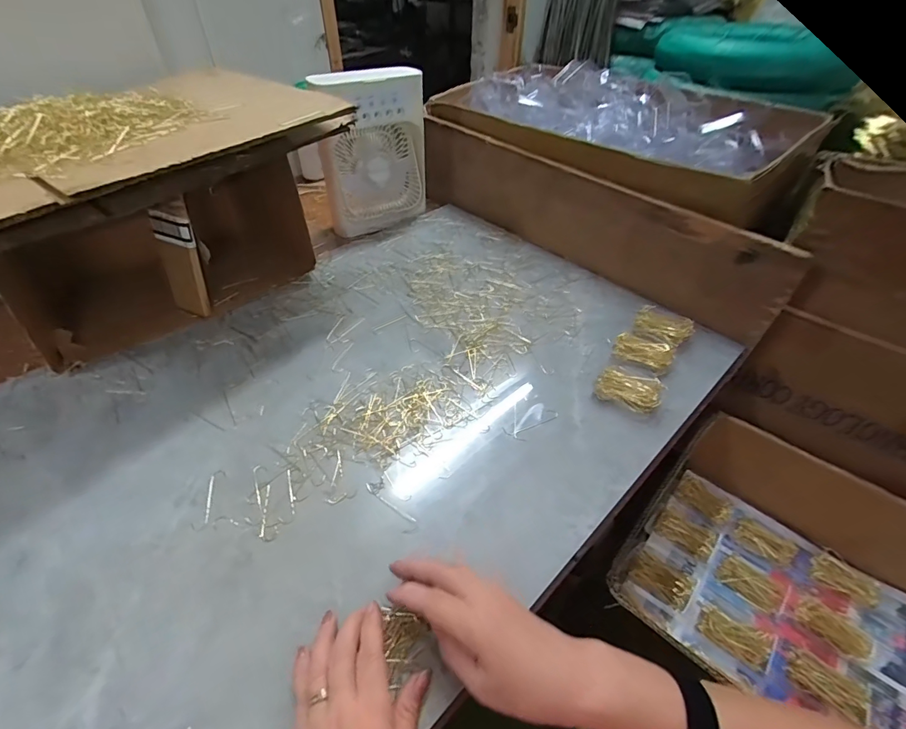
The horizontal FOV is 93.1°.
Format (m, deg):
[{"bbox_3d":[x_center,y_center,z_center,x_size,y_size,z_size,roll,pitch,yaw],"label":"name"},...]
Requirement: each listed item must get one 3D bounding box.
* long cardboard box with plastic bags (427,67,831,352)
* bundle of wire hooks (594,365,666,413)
[{"bbox_3d":[0.307,-0.346,0.789,0.353,0.244,0.672,-32,54,-29],"label":"long cardboard box with plastic bags"},{"bbox_3d":[0.214,0.030,0.523,0.071,0.021,0.049,24,49,21],"label":"bundle of wire hooks"}]

